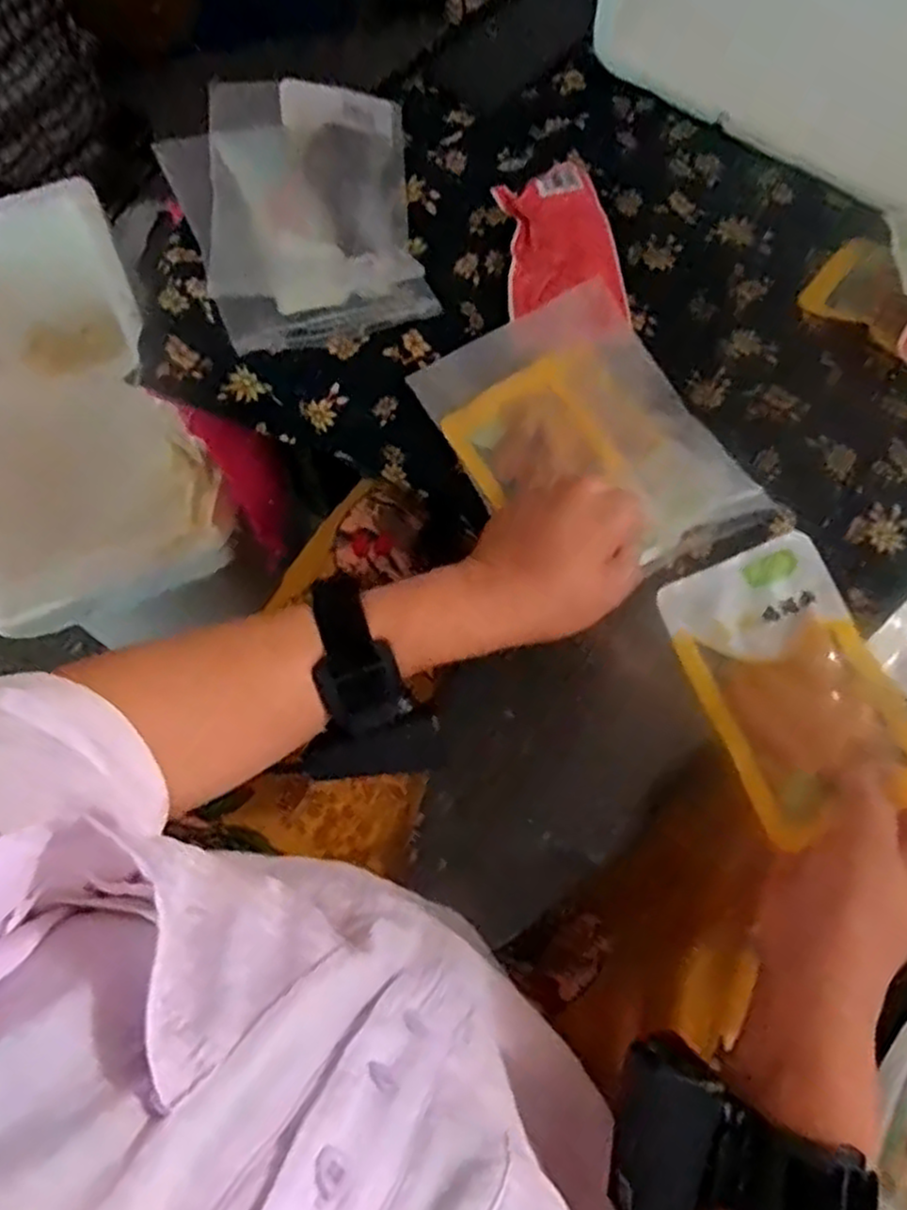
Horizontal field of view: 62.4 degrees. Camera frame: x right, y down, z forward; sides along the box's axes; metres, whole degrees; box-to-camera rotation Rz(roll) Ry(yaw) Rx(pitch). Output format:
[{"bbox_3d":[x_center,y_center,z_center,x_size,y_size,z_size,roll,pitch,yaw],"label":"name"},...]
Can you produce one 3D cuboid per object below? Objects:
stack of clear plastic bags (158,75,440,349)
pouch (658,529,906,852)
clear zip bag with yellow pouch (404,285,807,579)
[{"bbox_3d":[-0.105,-0.276,0.513,0.171,0.033,0.219,-16,69,-5],"label":"stack of clear plastic bags"},{"bbox_3d":[0.163,0.035,0.366,0.080,0.012,0.135,-27,60,15],"label":"pouch"},{"bbox_3d":[0.077,-0.097,0.441,0.134,0.019,0.187,-26,70,-9],"label":"clear zip bag with yellow pouch"}]

